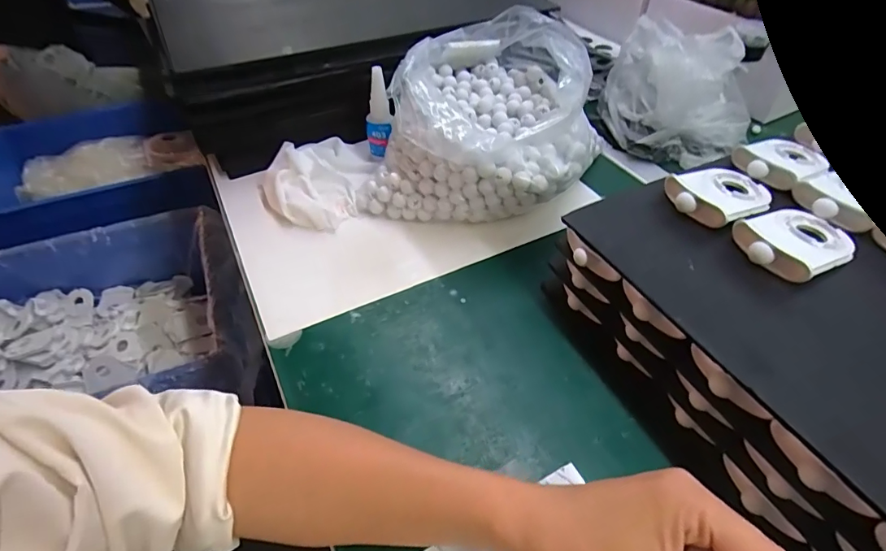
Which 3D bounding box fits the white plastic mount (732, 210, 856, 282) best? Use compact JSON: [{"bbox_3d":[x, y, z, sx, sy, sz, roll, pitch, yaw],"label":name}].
[{"bbox_3d":[0.255,-0.027,0.330,0.084,0.015,0.059,-21,50,-18],"label":"white plastic mount"}]

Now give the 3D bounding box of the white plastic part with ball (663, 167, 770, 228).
[{"bbox_3d":[0.225,-0.068,0.370,0.088,0.015,0.061,-22,51,-19],"label":"white plastic part with ball"}]

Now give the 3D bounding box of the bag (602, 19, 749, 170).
[{"bbox_3d":[0.293,-0.226,0.563,0.167,0.117,0.137,22,51,19],"label":"bag"}]

